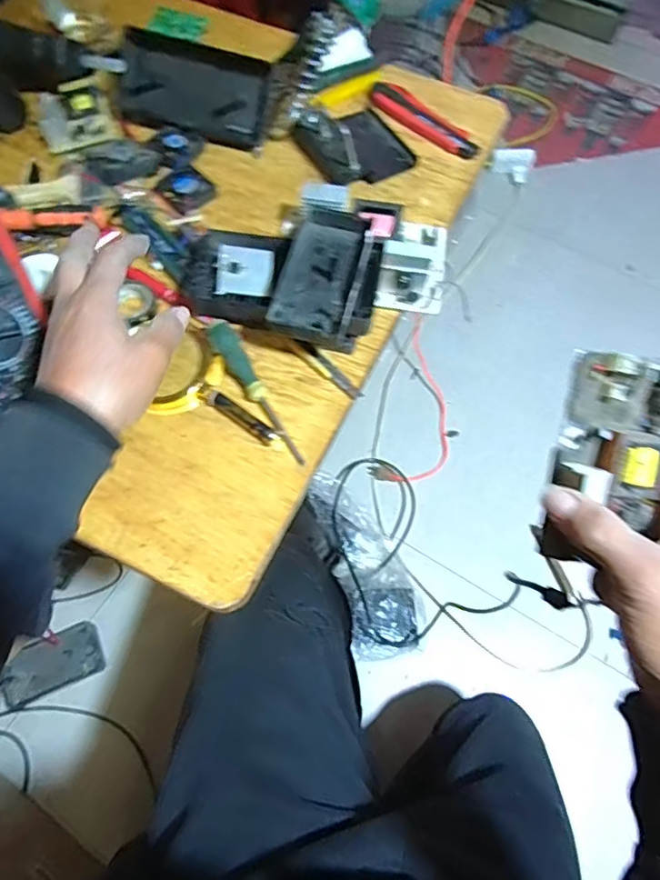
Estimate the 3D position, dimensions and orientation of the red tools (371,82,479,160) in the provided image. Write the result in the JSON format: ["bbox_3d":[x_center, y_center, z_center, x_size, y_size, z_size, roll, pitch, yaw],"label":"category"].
[{"bbox_3d":[0.107,-0.365,0.653,0.142,0.016,0.045,40,71,16],"label":"red tools"}]

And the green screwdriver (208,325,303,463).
[{"bbox_3d":[-0.064,-0.040,0.510,0.022,0.025,0.145,-31,83,-14],"label":"green screwdriver"}]

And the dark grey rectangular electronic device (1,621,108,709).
[{"bbox_3d":[-0.452,0.366,0.939,0.157,0.018,0.085,-23,68,-11],"label":"dark grey rectangular electronic device"}]

